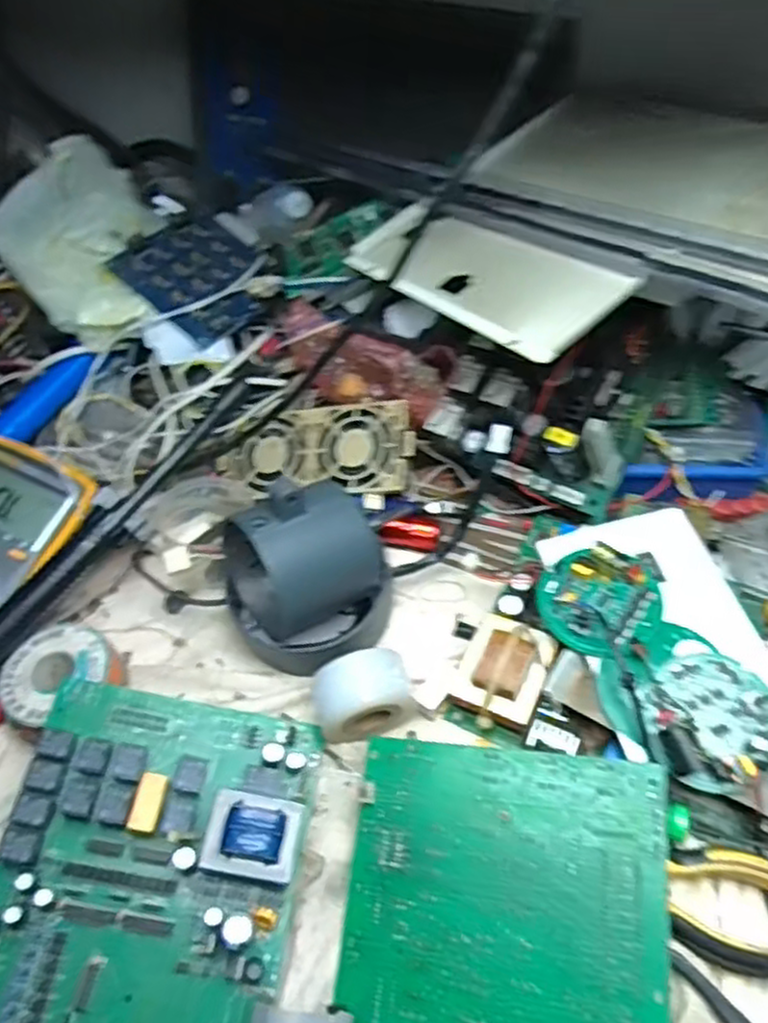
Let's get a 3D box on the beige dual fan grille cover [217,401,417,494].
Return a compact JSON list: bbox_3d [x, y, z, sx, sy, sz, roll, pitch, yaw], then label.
[{"bbox_3d":[-0.048,-0.046,0.551,0.141,0.020,0.064,3,78,20],"label":"beige dual fan grille cover"}]

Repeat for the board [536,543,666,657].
[{"bbox_3d":[0.129,0.049,0.452,0.069,0.022,0.072,-2,55,3],"label":"board"}]

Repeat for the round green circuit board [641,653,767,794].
[{"bbox_3d":[0.178,0.114,0.412,0.068,0.020,0.069,-2,55,3],"label":"round green circuit board"}]

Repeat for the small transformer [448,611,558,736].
[{"bbox_3d":[0.073,0.100,0.466,0.051,0.043,0.061,20,58,17],"label":"small transformer"}]

